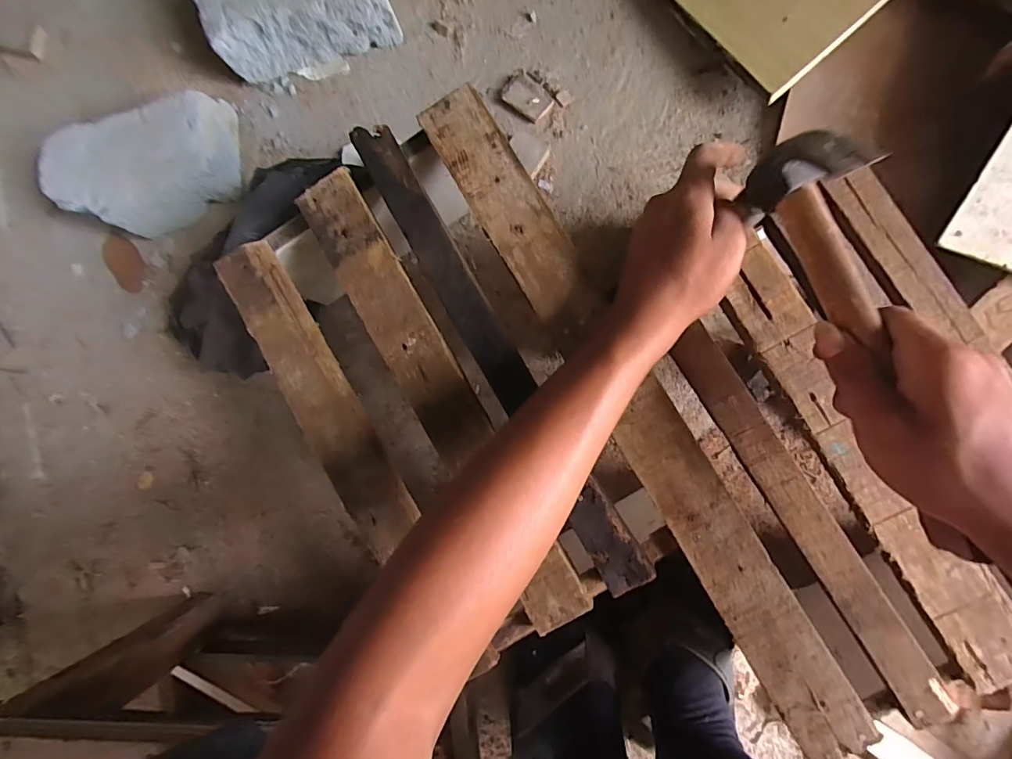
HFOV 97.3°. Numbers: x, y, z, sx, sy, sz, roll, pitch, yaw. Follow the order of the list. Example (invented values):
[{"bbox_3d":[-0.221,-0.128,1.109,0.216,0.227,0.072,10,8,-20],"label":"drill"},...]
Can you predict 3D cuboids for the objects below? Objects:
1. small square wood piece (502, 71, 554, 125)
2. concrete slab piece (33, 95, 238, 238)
[{"bbox_3d":[0.024,-0.318,0.506,0.055,0.009,0.037,43,94,7],"label":"small square wood piece"},{"bbox_3d":[-0.430,-0.249,0.539,0.218,0.079,0.116,-17,86,7],"label":"concrete slab piece"}]

